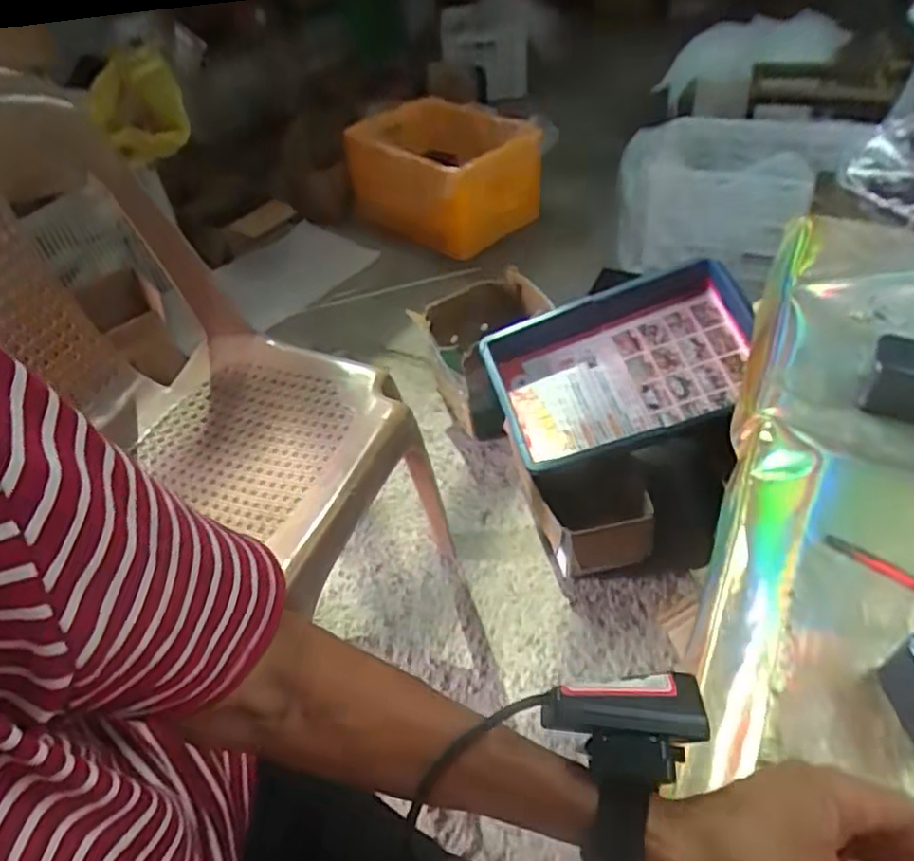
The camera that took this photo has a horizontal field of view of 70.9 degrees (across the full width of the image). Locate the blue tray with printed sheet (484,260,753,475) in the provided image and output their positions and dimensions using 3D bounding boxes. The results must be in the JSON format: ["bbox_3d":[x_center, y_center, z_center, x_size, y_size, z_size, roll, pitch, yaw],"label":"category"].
[{"bbox_3d":[0.280,-0.104,1.062,0.436,0.105,0.273,-19,69,10],"label":"blue tray with printed sheet"}]

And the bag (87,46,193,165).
[{"bbox_3d":[-0.679,-0.682,1.365,0.231,0.206,0.048,13,49,19],"label":"bag"}]

